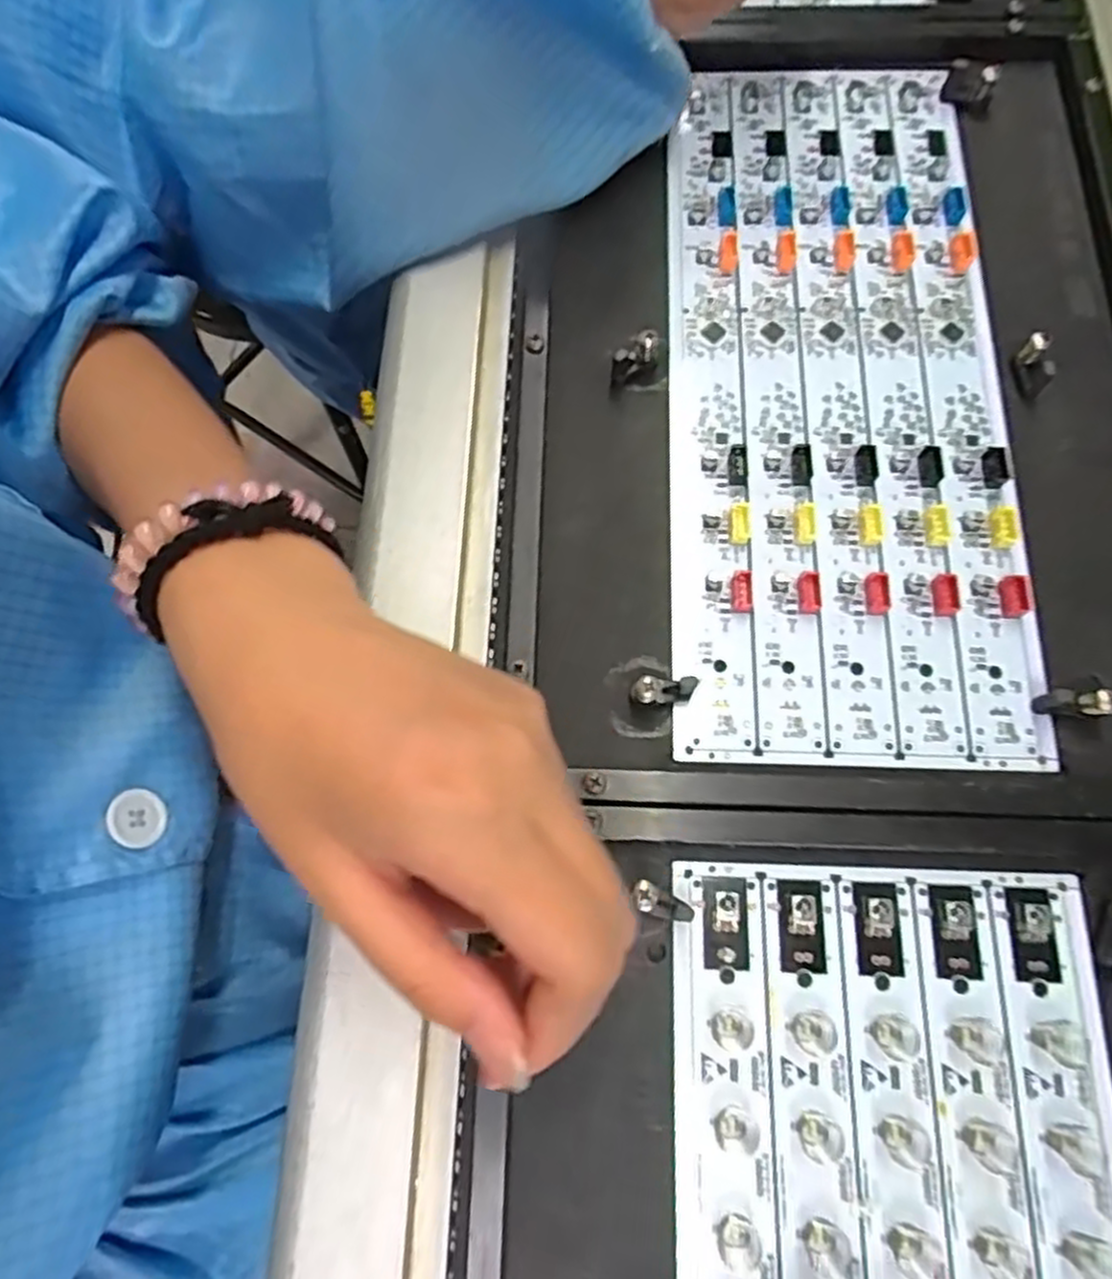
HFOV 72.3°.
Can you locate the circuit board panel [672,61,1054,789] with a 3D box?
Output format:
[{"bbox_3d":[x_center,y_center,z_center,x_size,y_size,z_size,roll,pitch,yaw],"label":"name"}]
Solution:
[{"bbox_3d":[0.105,-0.101,0.283,0.117,0.006,0.291,3,72,2],"label":"circuit board panel"}]

